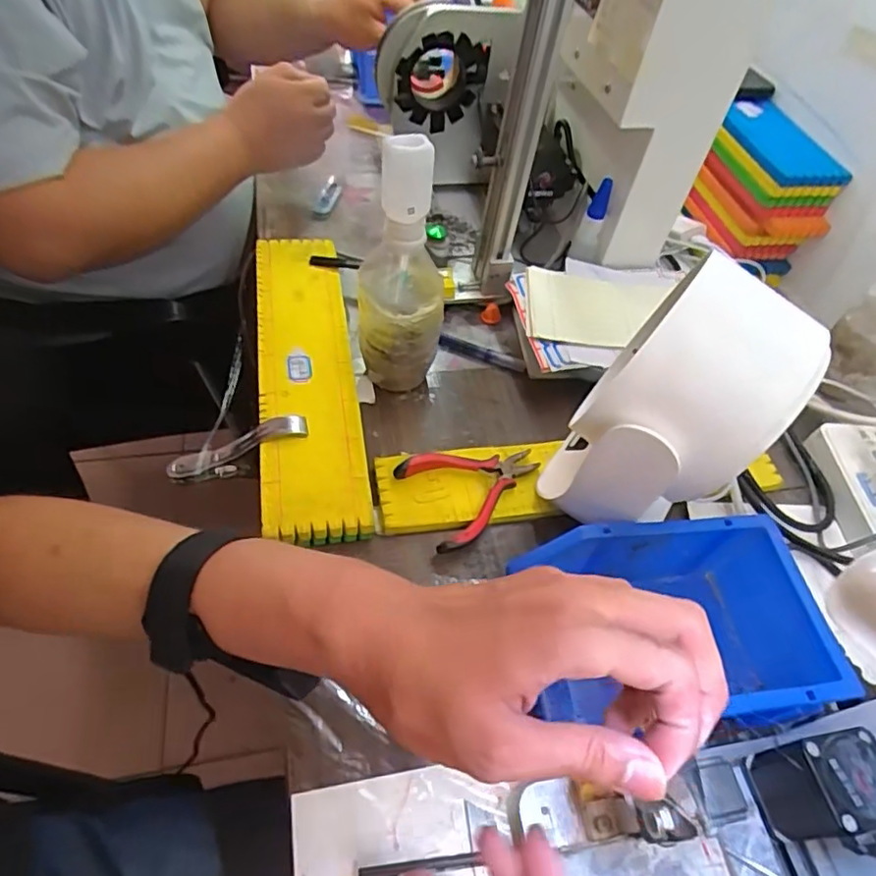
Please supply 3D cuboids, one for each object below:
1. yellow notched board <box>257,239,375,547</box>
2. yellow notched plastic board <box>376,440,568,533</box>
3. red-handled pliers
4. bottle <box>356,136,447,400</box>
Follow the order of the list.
[{"bbox_3d":[-0.119,-0.069,0.537,0.081,0.012,0.357,-6,54,-10],"label":"yellow notched board"},{"bbox_3d":[0.028,0.043,0.490,0.151,0.027,0.069,-5,54,-11],"label":"yellow notched plastic board"},{"bbox_3d":[0.030,0.031,0.479,0.109,0.018,0.076,-26,61,-25],"label":"red-handled pliers"},{"bbox_3d":[-0.030,-0.136,0.496,0.069,0.227,0.078,-1,53,-9],"label":"bottle"}]

